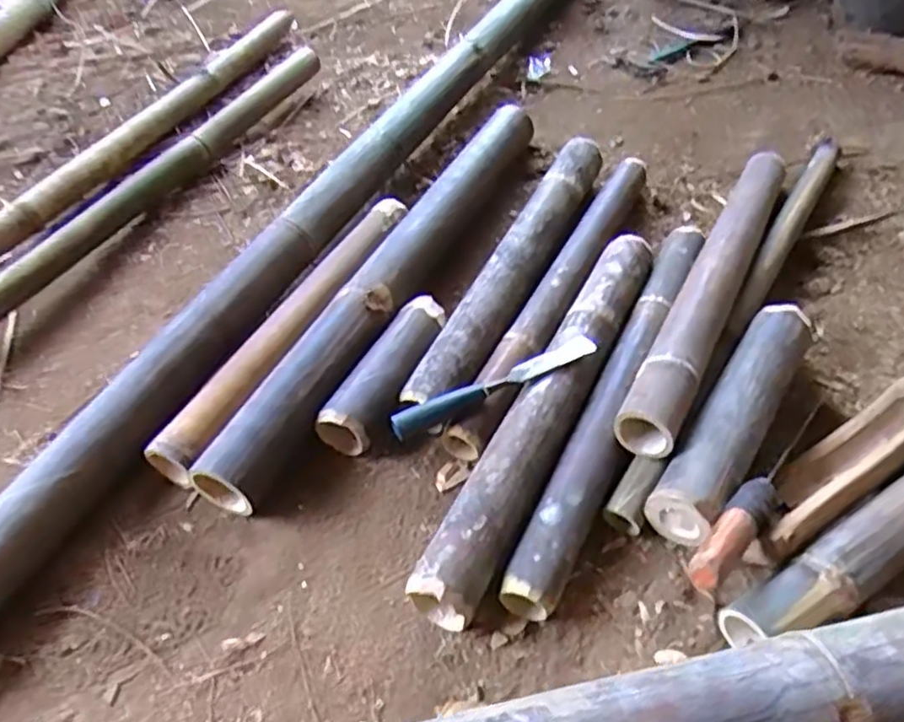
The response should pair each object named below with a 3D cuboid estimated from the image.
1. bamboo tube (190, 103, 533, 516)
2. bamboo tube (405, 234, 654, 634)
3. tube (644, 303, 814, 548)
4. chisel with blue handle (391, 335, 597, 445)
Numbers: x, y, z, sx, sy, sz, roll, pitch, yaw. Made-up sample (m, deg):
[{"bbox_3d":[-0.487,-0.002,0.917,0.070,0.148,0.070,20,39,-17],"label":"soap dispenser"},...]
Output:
[{"bbox_3d":[-0.060,-0.128,0.848,0.079,0.068,0.745,21,53,18],"label":"bamboo tube"},{"bbox_3d":[0.114,0.031,0.719,0.071,0.061,0.541,21,53,19],"label":"bamboo tube"},{"bbox_3d":[0.302,0.050,0.690,0.072,0.069,0.331,29,56,24],"label":"tube"},{"bbox_3d":[0.044,0.023,0.693,0.227,0.022,0.024,-20,52,-15],"label":"chisel with blue handle"}]

